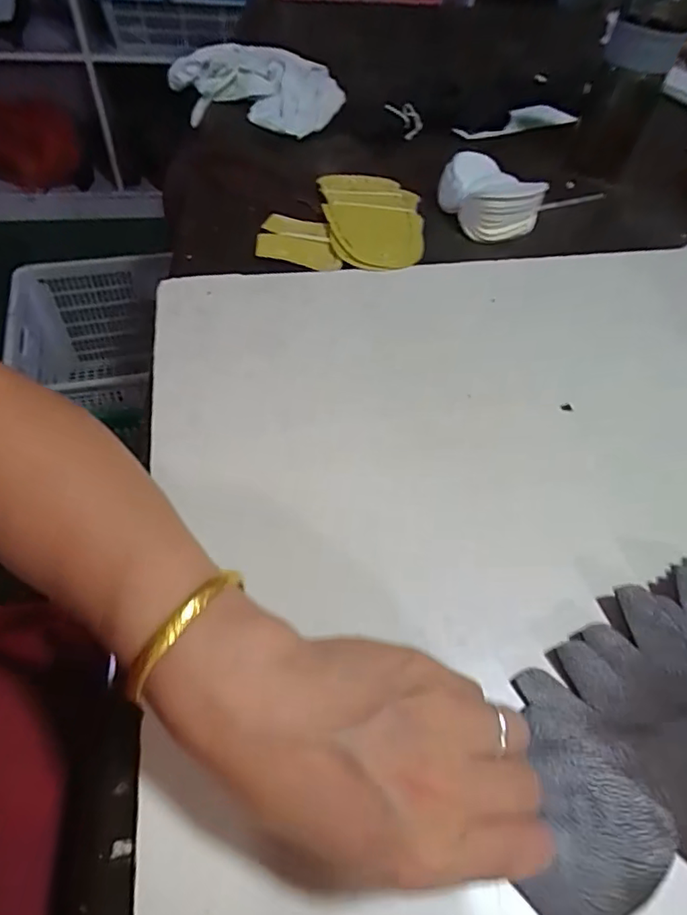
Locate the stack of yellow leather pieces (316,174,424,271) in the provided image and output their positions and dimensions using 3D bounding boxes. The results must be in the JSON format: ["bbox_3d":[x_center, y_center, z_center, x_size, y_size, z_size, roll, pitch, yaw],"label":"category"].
[{"bbox_3d":[0.035,-0.247,0.546,0.106,0.021,0.159,-5,52,-8],"label":"stack of yellow leather pieces"}]

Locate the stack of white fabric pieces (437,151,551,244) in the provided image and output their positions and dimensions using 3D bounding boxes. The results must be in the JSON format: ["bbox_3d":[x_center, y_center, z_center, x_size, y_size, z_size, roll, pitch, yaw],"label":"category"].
[{"bbox_3d":[0.153,-0.284,0.565,0.088,0.044,0.101,-36,62,-28],"label":"stack of white fabric pieces"}]

